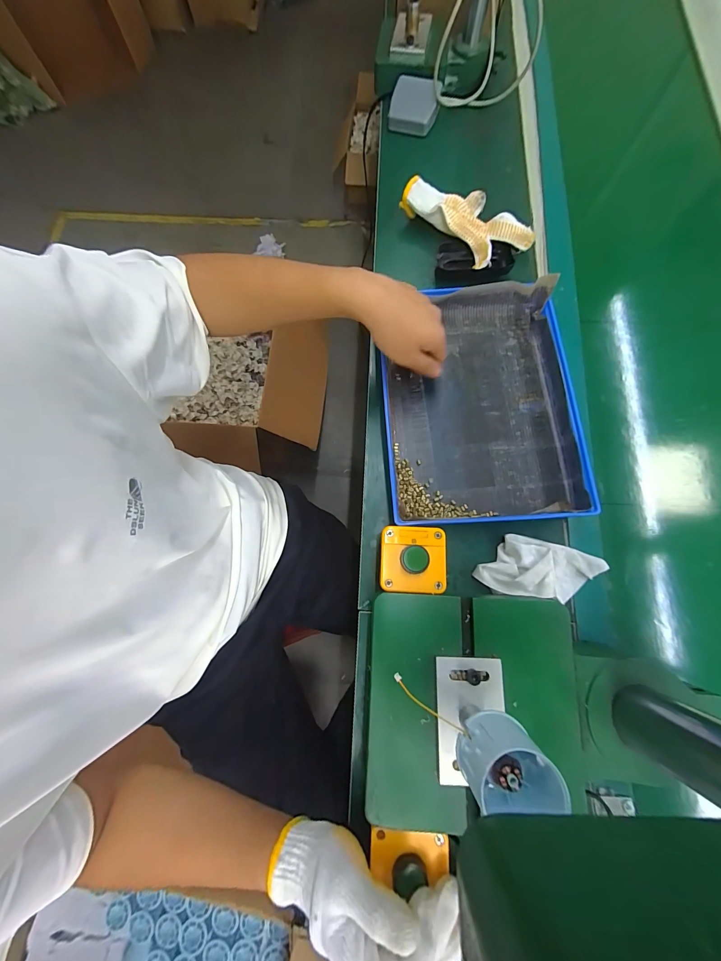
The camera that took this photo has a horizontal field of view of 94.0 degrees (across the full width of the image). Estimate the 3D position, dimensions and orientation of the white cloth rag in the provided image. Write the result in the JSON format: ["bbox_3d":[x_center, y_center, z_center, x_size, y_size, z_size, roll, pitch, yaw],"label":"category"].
[{"bbox_3d":[0.211,0.103,0.390,0.146,0.026,0.066,8,76,3],"label":"white cloth rag"}]

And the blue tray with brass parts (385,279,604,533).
[{"bbox_3d":[0.148,-0.103,0.433,0.233,0.046,0.310,-3,77,-2],"label":"blue tray with brass parts"}]

